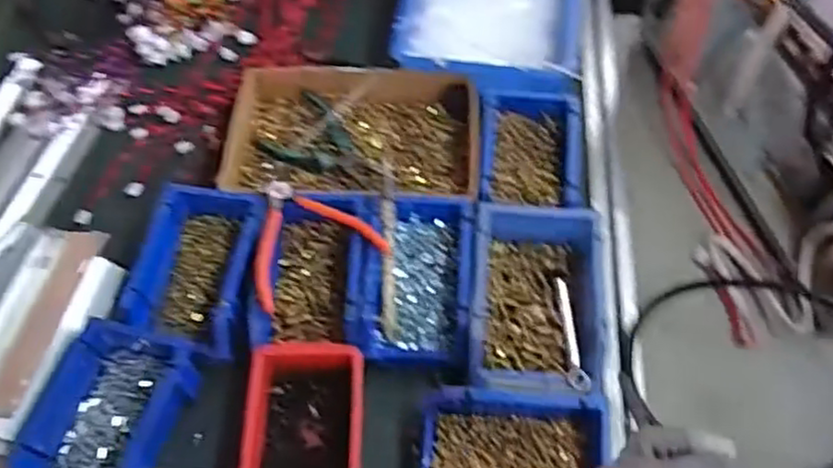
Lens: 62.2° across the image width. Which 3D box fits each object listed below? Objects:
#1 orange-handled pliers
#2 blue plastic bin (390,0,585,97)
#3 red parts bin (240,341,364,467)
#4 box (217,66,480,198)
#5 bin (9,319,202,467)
[{"bbox_3d":[-0.114,-0.002,0.666,0.129,0.019,0.121,-32,66,-16],"label":"orange-handled pliers"},{"bbox_3d":[0.096,-0.291,0.864,0.220,0.070,0.314,6,61,3],"label":"blue plastic bin"},{"bbox_3d":[-0.098,0.176,0.620,0.099,0.052,0.153,0,61,0],"label":"red parts bin"},{"bbox_3d":[-0.069,-0.105,0.770,0.275,0.062,0.163,4,61,3],"label":"box"},{"bbox_3d":[-0.275,0.167,0.615,0.112,0.058,0.165,12,62,7],"label":"bin"}]

